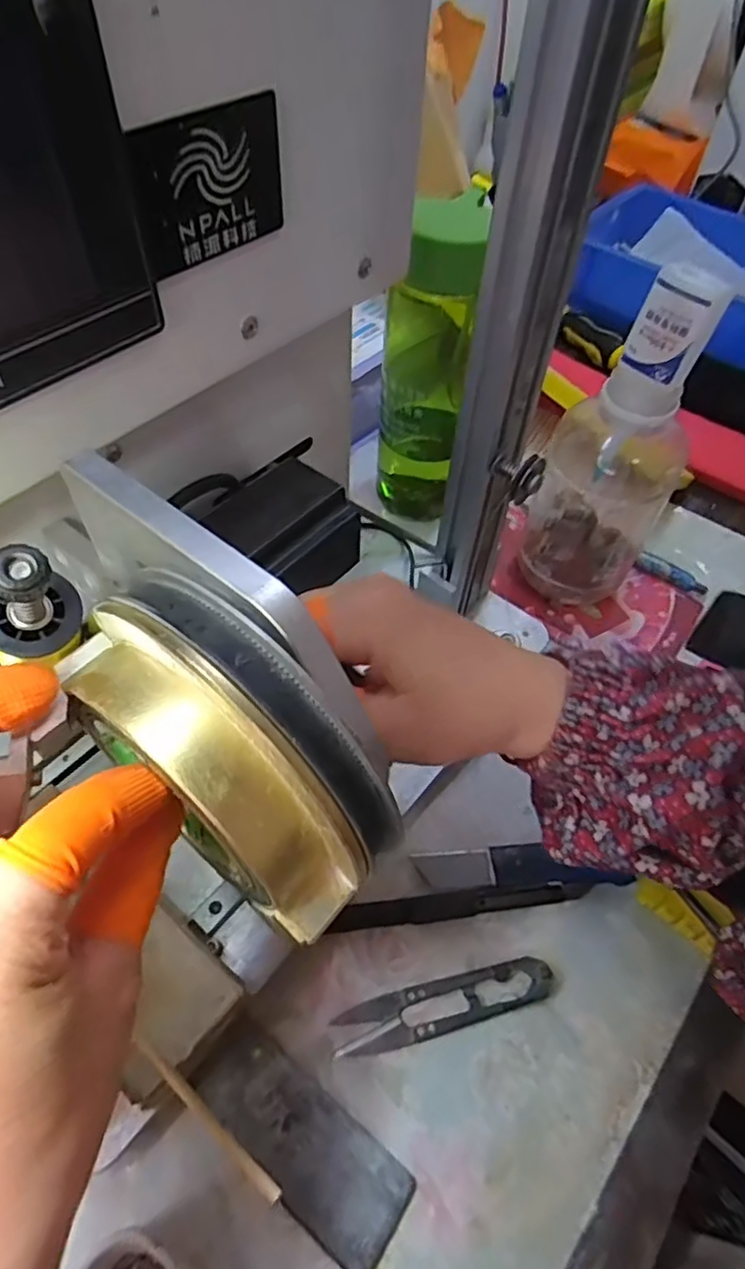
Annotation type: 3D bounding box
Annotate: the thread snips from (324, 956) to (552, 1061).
[{"bbox_3d":[0.033,0.168,0.293,0.100,0.011,0.021,-11,56,-10],"label":"thread snips"}]

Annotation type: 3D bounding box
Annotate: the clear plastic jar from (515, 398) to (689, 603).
[{"bbox_3d":[0.142,-0.087,0.408,0.079,0.131,0.082,1,55,-2],"label":"clear plastic jar"}]

